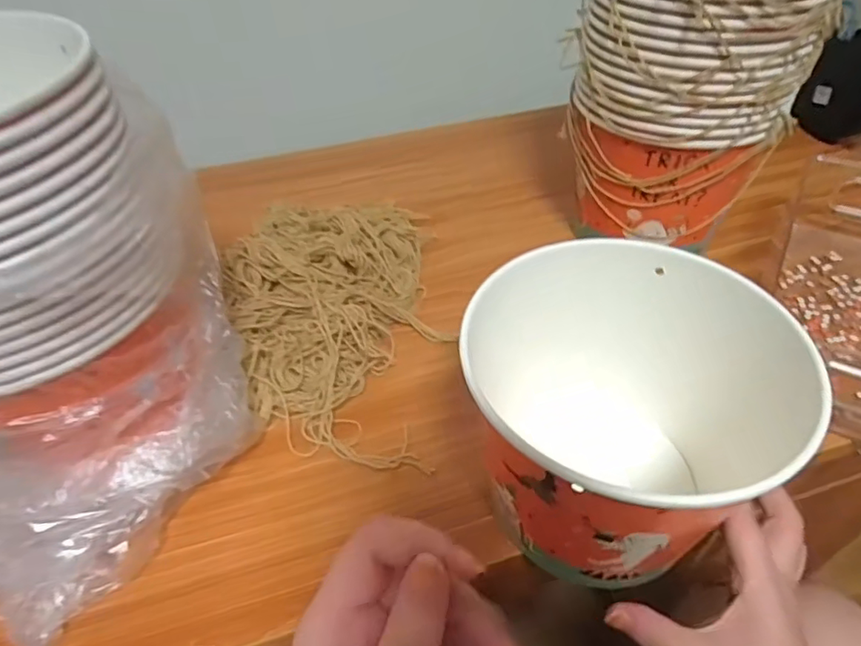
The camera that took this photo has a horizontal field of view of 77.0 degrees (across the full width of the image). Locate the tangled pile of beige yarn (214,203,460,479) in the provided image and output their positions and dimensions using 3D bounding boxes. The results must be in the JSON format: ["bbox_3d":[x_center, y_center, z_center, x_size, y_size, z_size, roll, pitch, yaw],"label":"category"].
[{"bbox_3d":[-0.077,-0.028,0.455,0.165,0.070,0.255,-8,45,-5],"label":"tangled pile of beige yarn"}]

